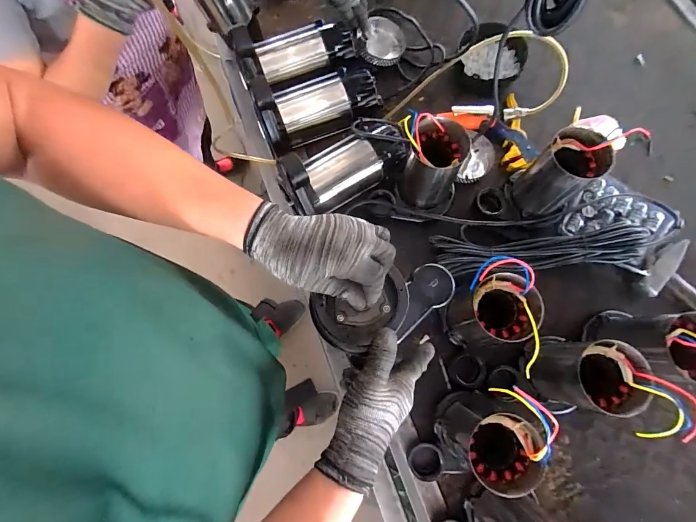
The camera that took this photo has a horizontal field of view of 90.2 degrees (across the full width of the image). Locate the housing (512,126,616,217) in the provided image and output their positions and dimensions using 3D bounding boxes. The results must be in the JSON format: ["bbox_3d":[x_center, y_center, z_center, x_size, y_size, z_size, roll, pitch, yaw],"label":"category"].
[{"bbox_3d":[0.352,-0.143,0.593,0.102,0.148,0.093,-34,77,-7],"label":"housing"}]

